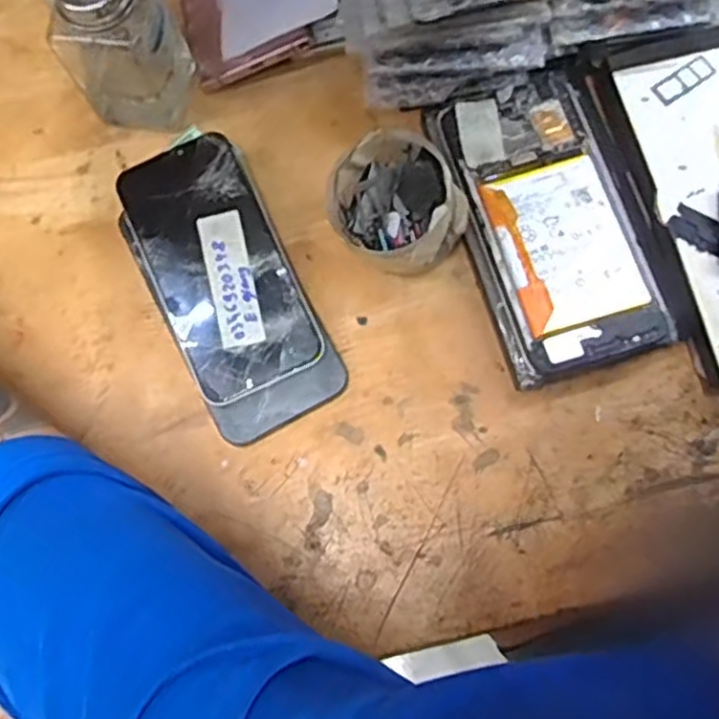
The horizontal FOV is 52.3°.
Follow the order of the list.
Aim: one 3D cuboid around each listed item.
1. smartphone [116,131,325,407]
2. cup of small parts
[{"bbox_3d":[-0.080,-0.052,0.412,0.075,0.007,0.146,-26,82,-2],"label":"smartphone"},{"bbox_3d":[0.021,-0.083,0.406,0.076,0.059,0.066,32,80,10],"label":"cup of small parts"}]

